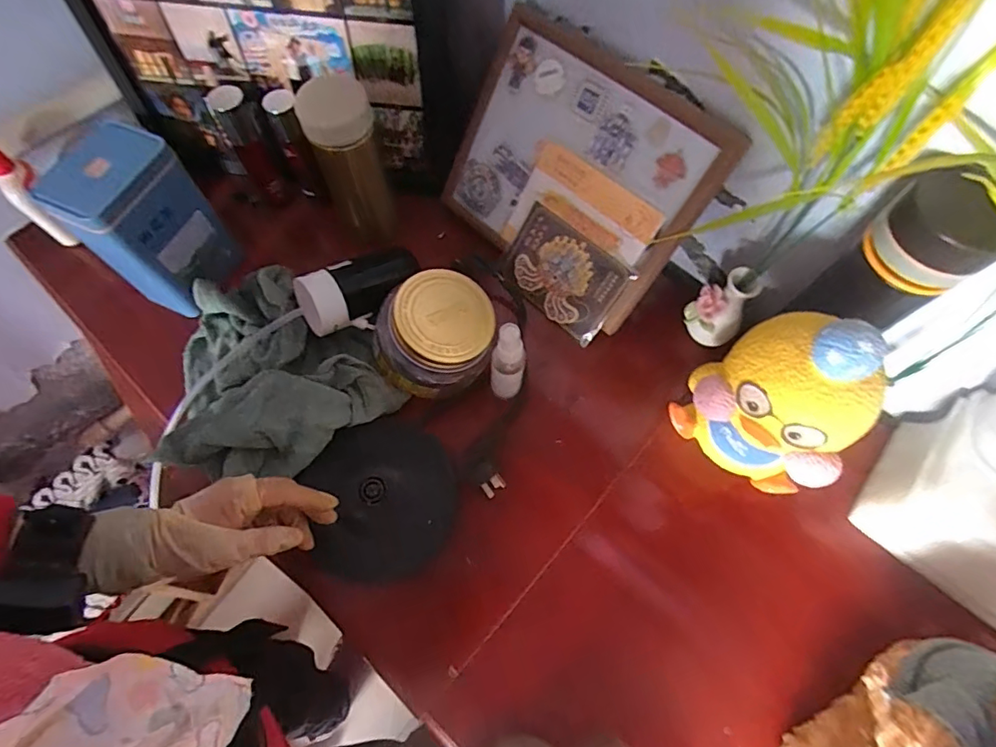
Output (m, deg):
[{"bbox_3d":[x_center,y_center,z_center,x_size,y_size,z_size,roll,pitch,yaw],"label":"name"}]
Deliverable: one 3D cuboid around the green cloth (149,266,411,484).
[{"bbox_3d":[-0.244,-0.001,0.508,0.227,0.072,0.217,-33,71,-14],"label":"green cloth"}]

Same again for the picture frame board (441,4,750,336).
[{"bbox_3d":[0.076,-0.215,0.534,0.275,0.215,0.035,45,34,19],"label":"picture frame board"}]

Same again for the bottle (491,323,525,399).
[{"bbox_3d":[0.010,-0.009,0.475,0.029,0.111,0.023,5,67,1],"label":"bottle"}]

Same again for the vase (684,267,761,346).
[{"bbox_3d":[0.229,-0.068,0.520,0.045,0.087,0.049,-1,67,-2],"label":"vase"}]

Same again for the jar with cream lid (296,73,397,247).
[{"bbox_3d":[-0.160,-0.223,0.554,0.068,0.190,0.077,-21,69,-10],"label":"jar with cream lid"}]

